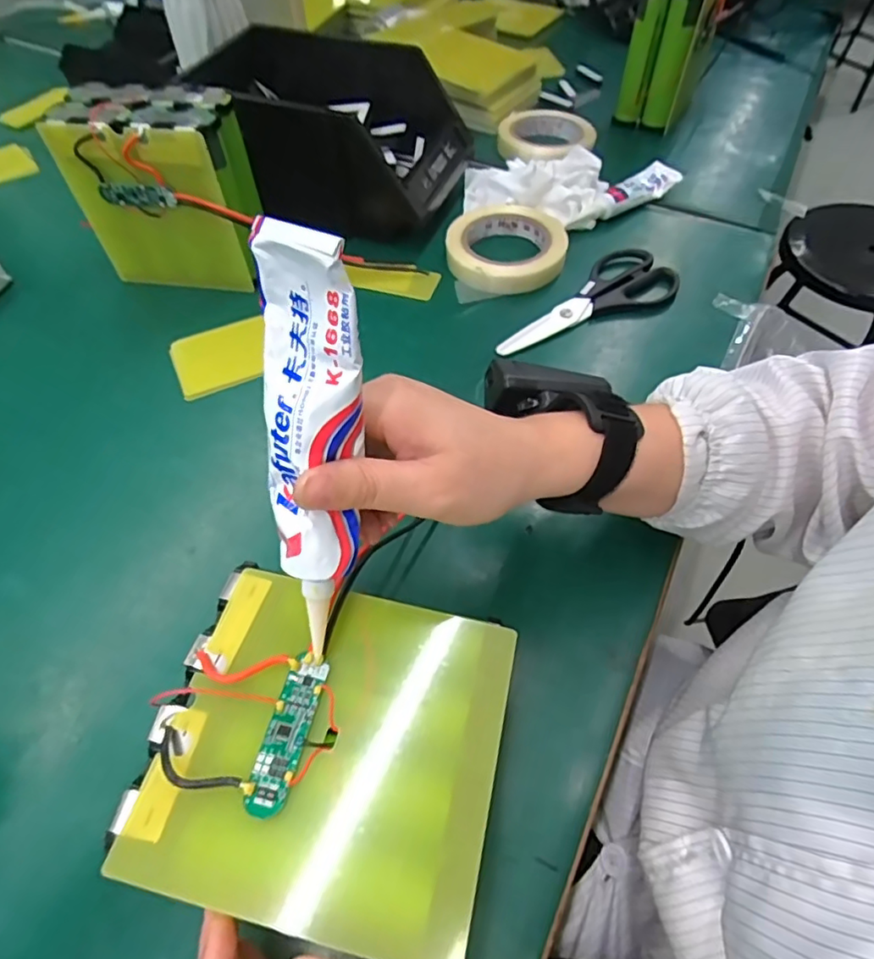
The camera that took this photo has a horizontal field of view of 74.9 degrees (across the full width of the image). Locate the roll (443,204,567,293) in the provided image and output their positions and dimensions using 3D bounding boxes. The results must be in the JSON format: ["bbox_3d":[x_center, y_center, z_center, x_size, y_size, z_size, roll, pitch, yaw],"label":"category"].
[{"bbox_3d":[0.067,-0.224,0.547,0.111,0.022,0.108,0,56,1],"label":"roll"}]

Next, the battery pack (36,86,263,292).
[{"bbox_3d":[-0.227,-0.249,0.497,0.143,0.138,0.079,7,57,6],"label":"battery pack"}]

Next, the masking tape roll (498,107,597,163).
[{"bbox_3d":[0.127,-0.410,0.678,0.120,0.021,0.126,0,56,1],"label":"masking tape roll"}]

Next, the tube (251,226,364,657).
[{"bbox_3d":[-0.049,-0.003,0.219,0.039,0.172,0.028,6,23,5],"label":"tube"}]

